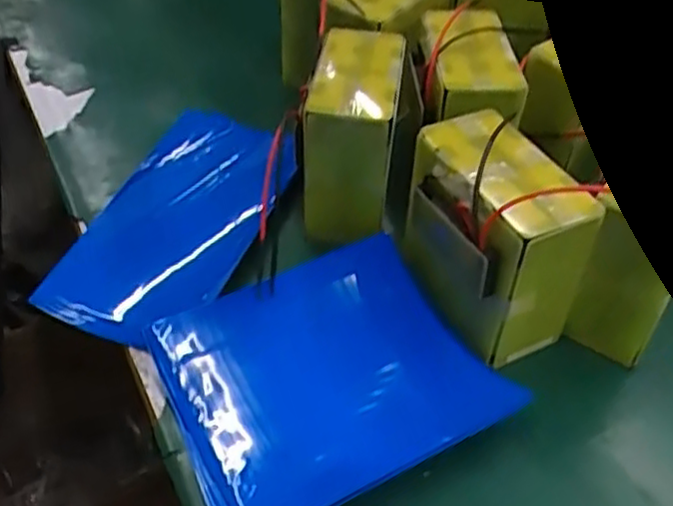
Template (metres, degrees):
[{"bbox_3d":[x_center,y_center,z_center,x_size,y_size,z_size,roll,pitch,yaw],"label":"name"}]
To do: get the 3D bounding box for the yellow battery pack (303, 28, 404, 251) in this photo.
[{"bbox_3d":[0.019,-0.110,0.667,0.080,0.137,0.154,6,45,6],"label":"yellow battery pack"}]

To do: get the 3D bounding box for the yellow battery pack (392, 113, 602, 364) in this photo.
[{"bbox_3d":[0.119,-0.012,0.576,0.088,0.146,0.142,-18,47,-18],"label":"yellow battery pack"}]

